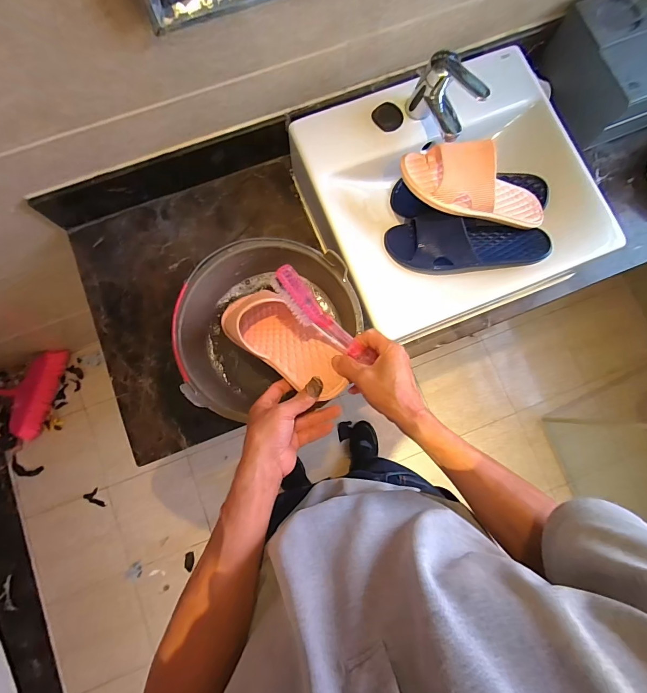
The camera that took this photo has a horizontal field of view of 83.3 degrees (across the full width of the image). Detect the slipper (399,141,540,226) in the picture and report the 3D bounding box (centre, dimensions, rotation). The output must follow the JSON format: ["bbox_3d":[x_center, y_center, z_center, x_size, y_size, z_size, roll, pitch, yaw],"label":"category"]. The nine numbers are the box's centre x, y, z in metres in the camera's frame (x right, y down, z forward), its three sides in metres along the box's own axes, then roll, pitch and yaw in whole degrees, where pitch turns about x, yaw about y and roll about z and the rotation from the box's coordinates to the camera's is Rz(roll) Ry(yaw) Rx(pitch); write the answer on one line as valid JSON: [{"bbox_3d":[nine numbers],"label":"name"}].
[{"bbox_3d":[0.256,-0.255,0.571,0.260,0.077,0.098,13,81,-13],"label":"slipper"}]

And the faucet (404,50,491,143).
[{"bbox_3d":[0.192,-0.387,0.580,0.053,0.105,0.110,-31,83,-5],"label":"faucet"}]

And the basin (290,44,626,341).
[{"bbox_3d":[0.219,-0.269,0.664,0.437,0.145,0.407,-22,82,-4],"label":"basin"}]

